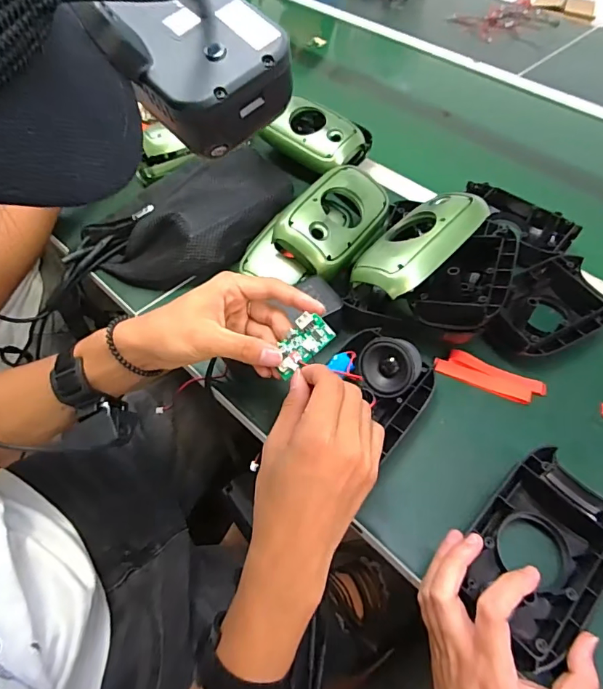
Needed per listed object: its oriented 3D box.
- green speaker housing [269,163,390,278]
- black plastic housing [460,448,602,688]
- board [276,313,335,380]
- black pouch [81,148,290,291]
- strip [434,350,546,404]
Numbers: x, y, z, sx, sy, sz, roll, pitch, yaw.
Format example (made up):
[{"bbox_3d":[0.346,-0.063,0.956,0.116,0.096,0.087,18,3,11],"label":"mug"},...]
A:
[{"bbox_3d":[0.043,-0.147,0.542,0.088,0.043,0.149,45,65,-2],"label":"green speaker housing"},{"bbox_3d":[0.190,0.163,0.365,0.098,0.041,0.153,38,62,23],"label":"black plastic housing"},{"bbox_3d":[0.000,-0.002,0.375,0.050,0.006,0.030,-43,72,-1],"label":"board"},{"bbox_3d":[-0.125,-0.164,0.577,0.265,0.060,0.157,-33,62,-23],"label":"black pouch"},{"bbox_3d":[0.199,0.033,0.487,0.109,0.004,0.032,21,56,13],"label":"strip"}]

